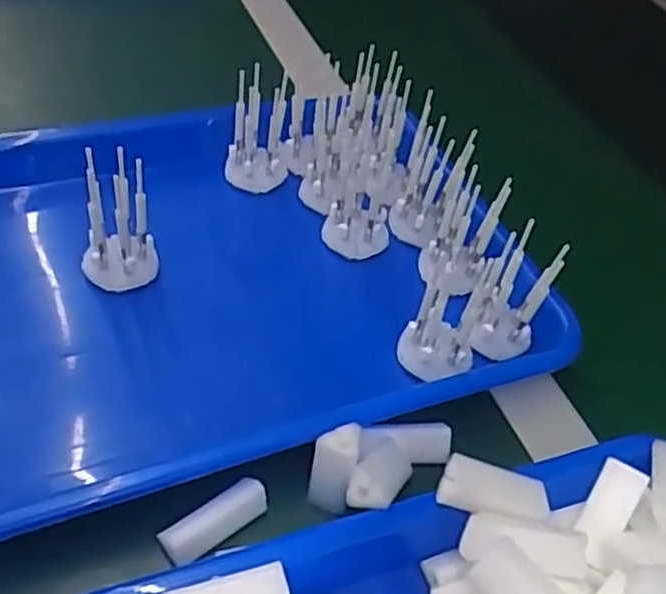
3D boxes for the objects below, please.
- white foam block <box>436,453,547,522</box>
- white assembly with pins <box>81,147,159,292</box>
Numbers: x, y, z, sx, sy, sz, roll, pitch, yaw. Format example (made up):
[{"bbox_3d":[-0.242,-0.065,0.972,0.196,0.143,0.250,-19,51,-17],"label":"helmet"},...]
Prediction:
[{"bbox_3d":[0.068,0.081,0.310,0.049,0.011,0.020,14,48,-12],"label":"white foam block"},{"bbox_3d":[-0.114,-0.037,0.383,0.039,0.083,0.029,-13,51,-20],"label":"white assembly with pins"}]

